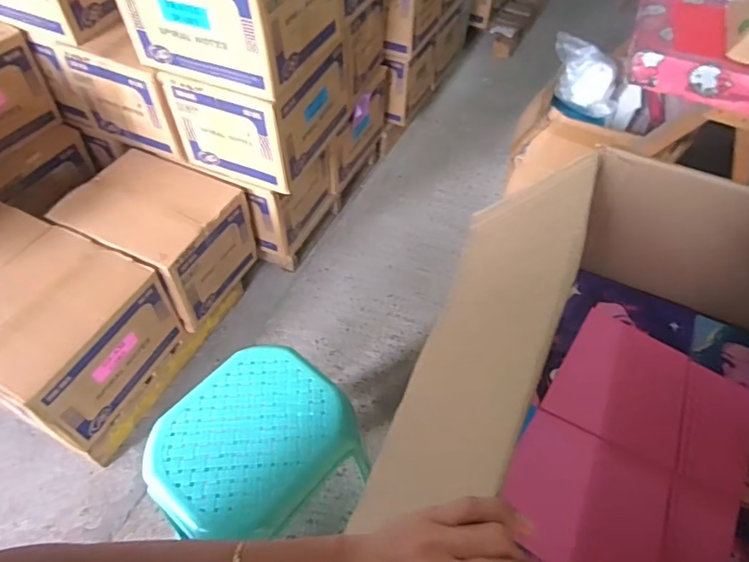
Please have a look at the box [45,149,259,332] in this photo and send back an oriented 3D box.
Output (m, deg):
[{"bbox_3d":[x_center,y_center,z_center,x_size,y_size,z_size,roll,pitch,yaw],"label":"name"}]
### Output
[{"bbox_3d":[-0.654,-0.145,1.560,0.461,0.285,0.338,24,55,15],"label":"box"}]

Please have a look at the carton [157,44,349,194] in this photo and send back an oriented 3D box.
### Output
[{"bbox_3d":[-0.324,-0.525,1.531,0.355,0.303,0.414,20,54,12],"label":"carton"}]

